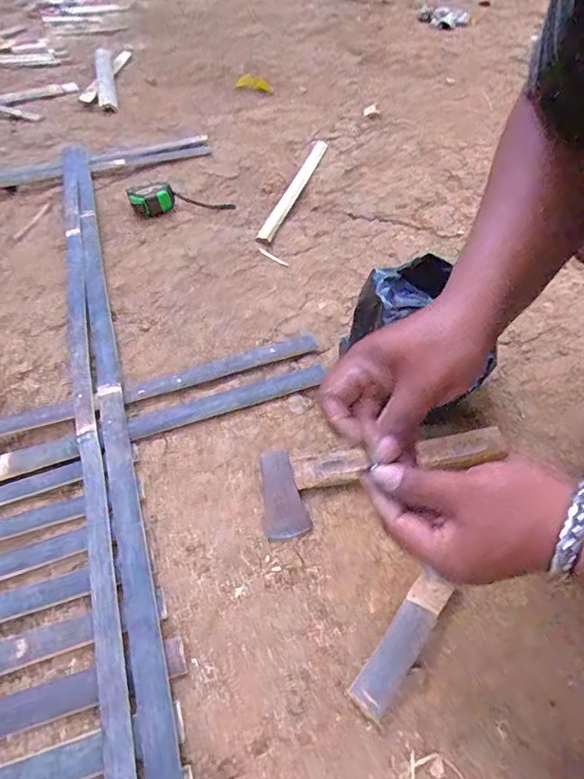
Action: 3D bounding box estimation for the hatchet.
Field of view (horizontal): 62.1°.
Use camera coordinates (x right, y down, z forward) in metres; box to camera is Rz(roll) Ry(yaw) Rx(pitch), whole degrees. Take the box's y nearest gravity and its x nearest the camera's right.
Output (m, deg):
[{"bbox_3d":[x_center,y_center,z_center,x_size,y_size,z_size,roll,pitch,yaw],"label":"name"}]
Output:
[{"bbox_3d":[0.096,0.078,0.534,0.275,0.030,0.081,-15,51,-14],"label":"hatchet"}]

